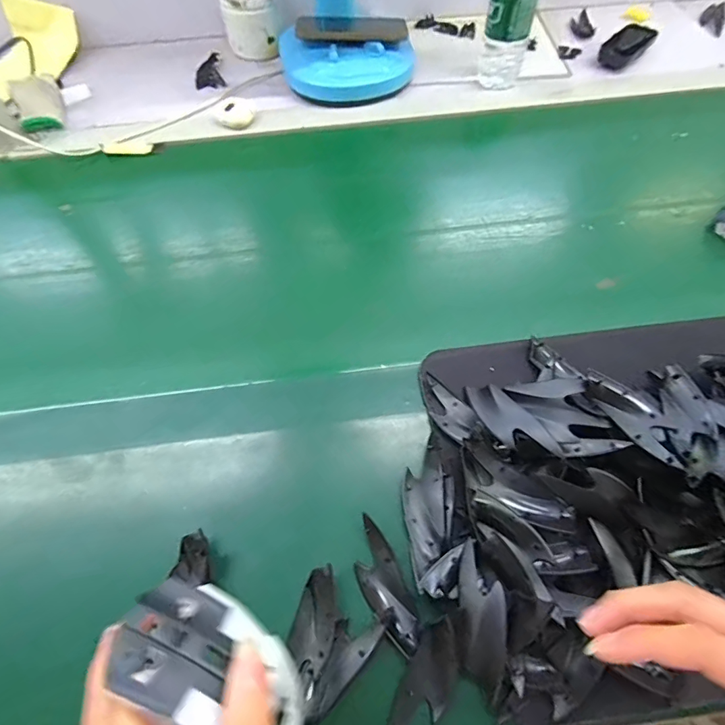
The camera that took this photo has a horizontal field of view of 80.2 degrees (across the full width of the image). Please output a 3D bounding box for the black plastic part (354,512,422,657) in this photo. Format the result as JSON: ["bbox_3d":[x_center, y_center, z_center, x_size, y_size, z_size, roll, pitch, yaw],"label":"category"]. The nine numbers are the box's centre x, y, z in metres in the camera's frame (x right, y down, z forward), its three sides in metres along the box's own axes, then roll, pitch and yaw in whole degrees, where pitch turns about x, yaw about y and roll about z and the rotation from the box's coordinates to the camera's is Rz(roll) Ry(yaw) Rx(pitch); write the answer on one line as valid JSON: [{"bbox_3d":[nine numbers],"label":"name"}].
[{"bbox_3d":[0.017,0.173,0.336,0.034,0.018,0.094,-20,66,-11],"label":"black plastic part"}]

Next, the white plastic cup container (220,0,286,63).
[{"bbox_3d":[-0.174,-0.548,0.675,0.091,0.087,0.084,-11,64,-6],"label":"white plastic cup container"}]

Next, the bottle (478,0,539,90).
[{"bbox_3d":[0.201,-0.480,0.558,0.067,0.219,0.059,16,64,7],"label":"bottle"}]

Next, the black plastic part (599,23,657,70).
[{"bbox_3d":[0.411,-0.489,0.666,0.052,0.023,0.097,37,69,16],"label":"black plastic part"}]

